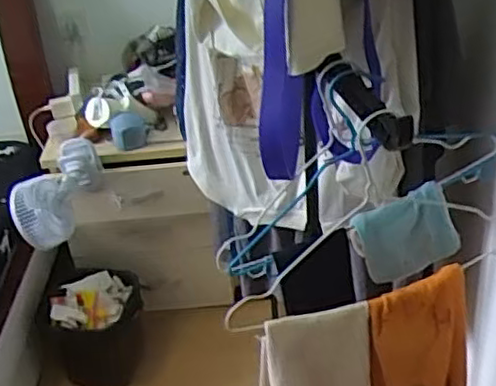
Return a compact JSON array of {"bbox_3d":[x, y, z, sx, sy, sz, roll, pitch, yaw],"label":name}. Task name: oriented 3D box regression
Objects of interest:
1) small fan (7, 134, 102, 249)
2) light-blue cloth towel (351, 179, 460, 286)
[{"bbox_3d":[-0.444,-0.005,1.572,0.111,0.123,0.286,6,35,15],"label":"small fan"},{"bbox_3d":[0.201,0.053,0.848,0.122,0.103,0.023,-22,21,-4],"label":"light-blue cloth towel"}]

